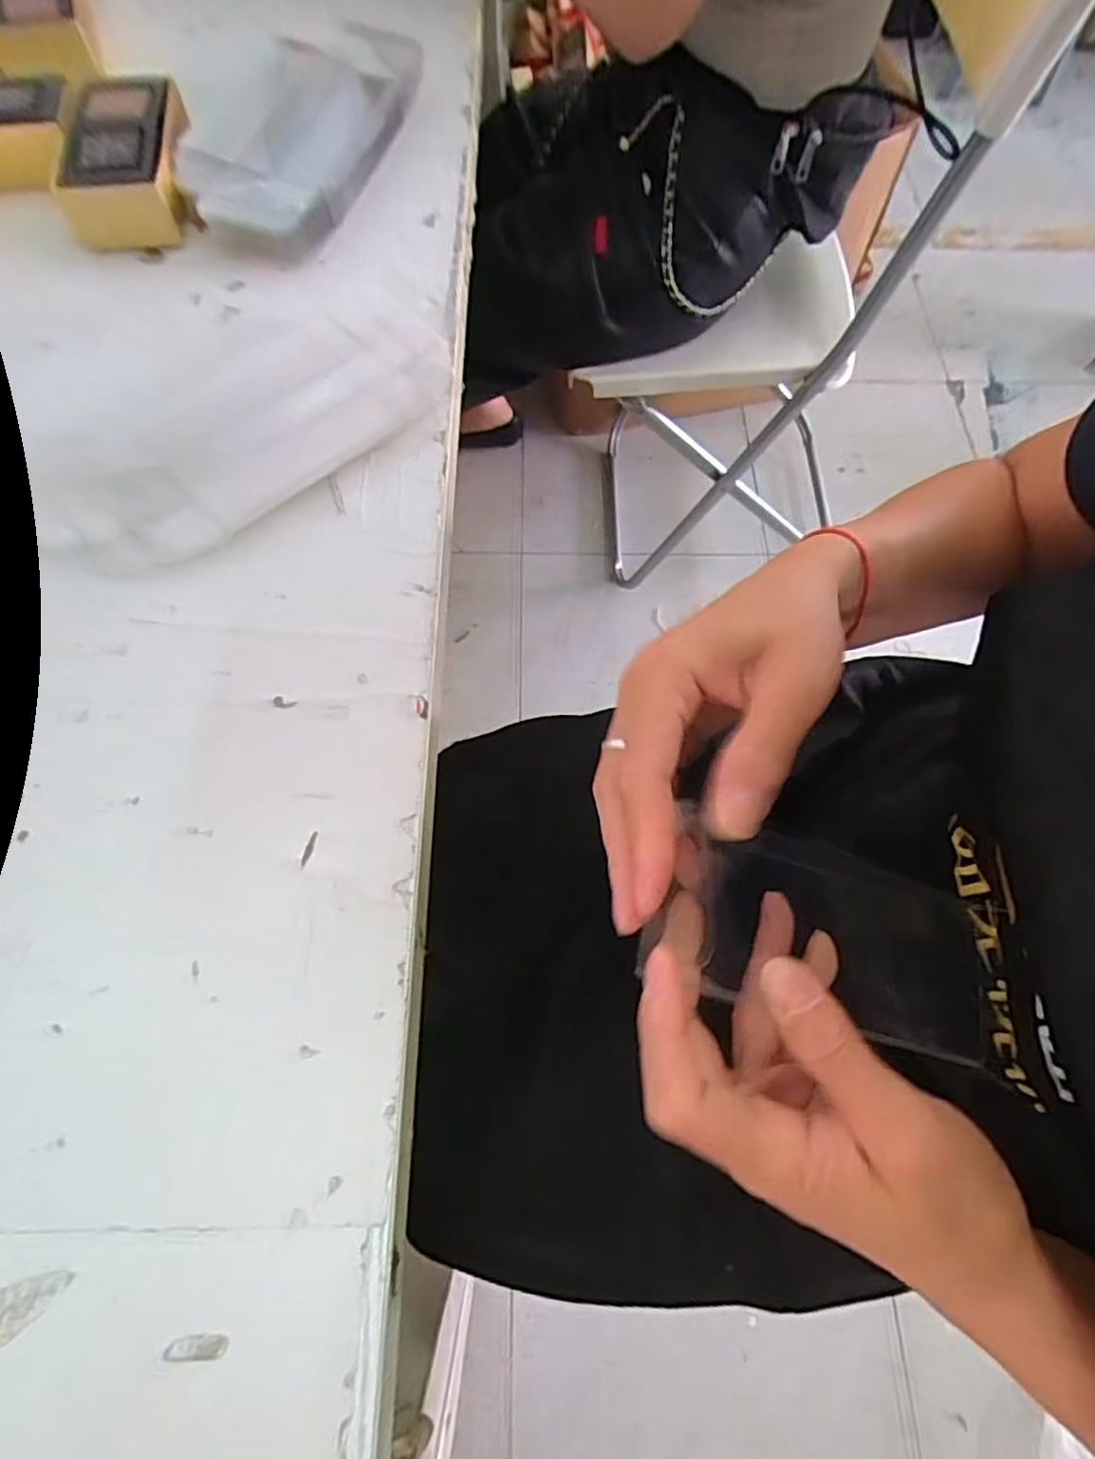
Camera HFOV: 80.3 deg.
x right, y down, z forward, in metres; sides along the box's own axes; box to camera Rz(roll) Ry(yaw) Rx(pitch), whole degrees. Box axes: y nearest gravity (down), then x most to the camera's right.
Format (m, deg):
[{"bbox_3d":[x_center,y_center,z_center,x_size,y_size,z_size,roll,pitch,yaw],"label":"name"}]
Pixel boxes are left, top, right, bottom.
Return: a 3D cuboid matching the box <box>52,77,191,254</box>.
[{"bbox_3d":[-0.239,-0.334,0.377,0.057,0.034,0.118,-6,67,-4],"label":"box"}]

